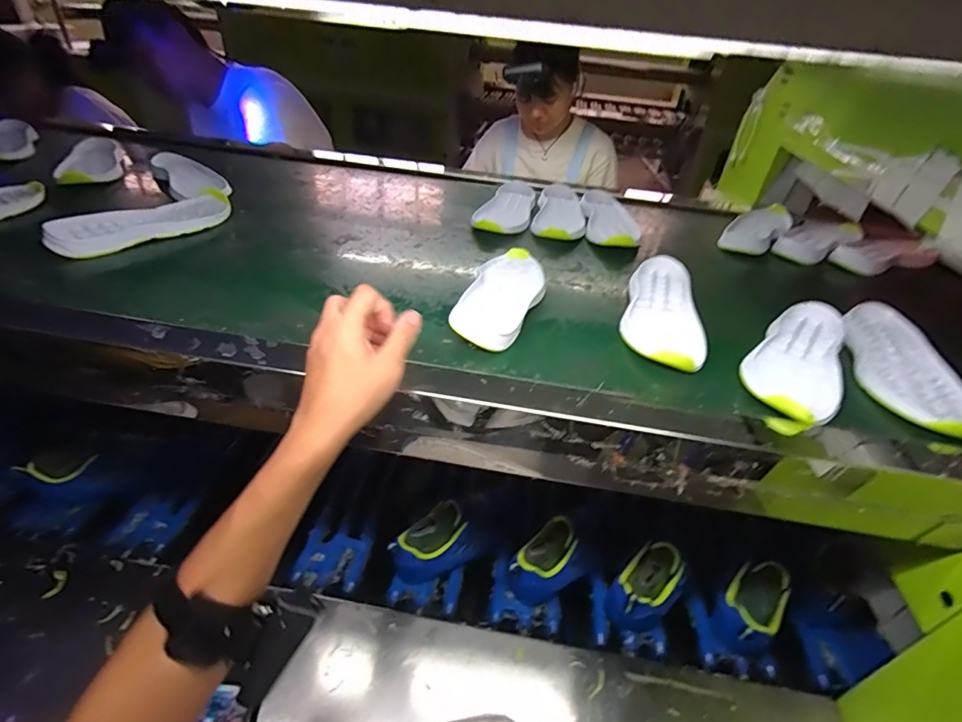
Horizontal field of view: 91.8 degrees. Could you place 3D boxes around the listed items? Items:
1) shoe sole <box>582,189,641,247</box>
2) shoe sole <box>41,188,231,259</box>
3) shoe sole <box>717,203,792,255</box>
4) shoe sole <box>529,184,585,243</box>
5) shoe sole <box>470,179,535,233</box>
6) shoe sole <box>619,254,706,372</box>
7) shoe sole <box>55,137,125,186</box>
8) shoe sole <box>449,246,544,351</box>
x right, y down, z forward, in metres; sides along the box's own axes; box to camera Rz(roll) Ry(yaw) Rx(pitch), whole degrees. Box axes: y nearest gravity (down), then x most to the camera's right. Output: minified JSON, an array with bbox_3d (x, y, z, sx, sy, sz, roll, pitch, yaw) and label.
[{"bbox_3d":[0.217,-0.244,0.801,0.084,0.031,0.231,6,37,1],"label":"shoe sole"},{"bbox_3d":[-0.454,-0.190,0.638,0.079,0.034,0.225,27,42,27],"label":"shoe sole"},{"bbox_3d":[0.492,-0.232,0.824,0.073,0.037,0.217,31,44,31],"label":"shoe sole"},{"bbox_3d":[0.139,-0.259,0.809,0.082,0.030,0.223,11,37,8],"label":"shoe sole"},{"bbox_3d":[0.046,-0.271,0.810,0.088,0.020,0.236,10,37,8],"label":"shoe sole"},{"bbox_3d":[0.213,-0.064,0.553,0.082,0.028,0.230,11,37,9],"label":"shoe sole"},{"bbox_3d":[-0.696,-0.356,0.835,0.091,0.036,0.204,-13,41,-25],"label":"shoe sole"},{"bbox_3d":[0.029,-0.085,0.557,0.084,0.030,0.228,10,37,7],"label":"shoe sole"}]

